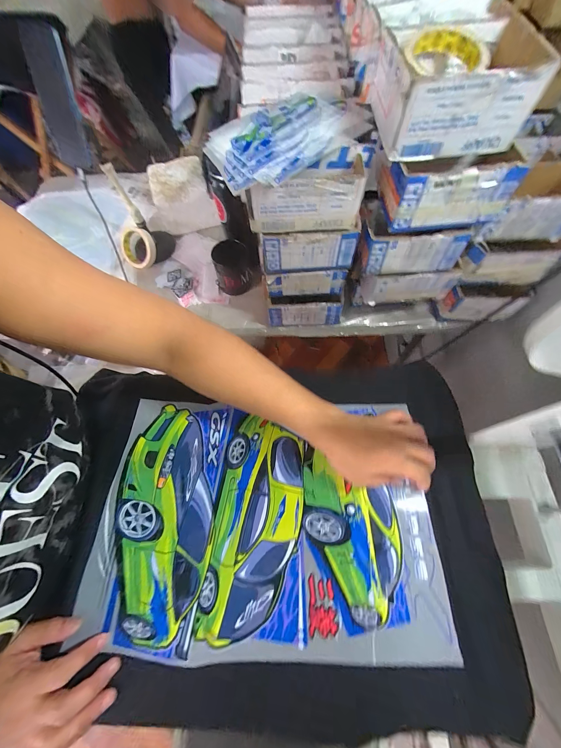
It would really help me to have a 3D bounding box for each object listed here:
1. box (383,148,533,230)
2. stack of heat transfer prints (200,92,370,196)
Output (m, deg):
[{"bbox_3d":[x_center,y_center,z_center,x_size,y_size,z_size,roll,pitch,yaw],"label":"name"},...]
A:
[{"bbox_3d":[0.218,-0.251,0.372,0.162,0.078,0.062,-3,67,1],"label":"box"},{"bbox_3d":[0.012,-0.321,0.368,0.240,0.021,0.131,-38,71,-13],"label":"stack of heat transfer prints"}]

